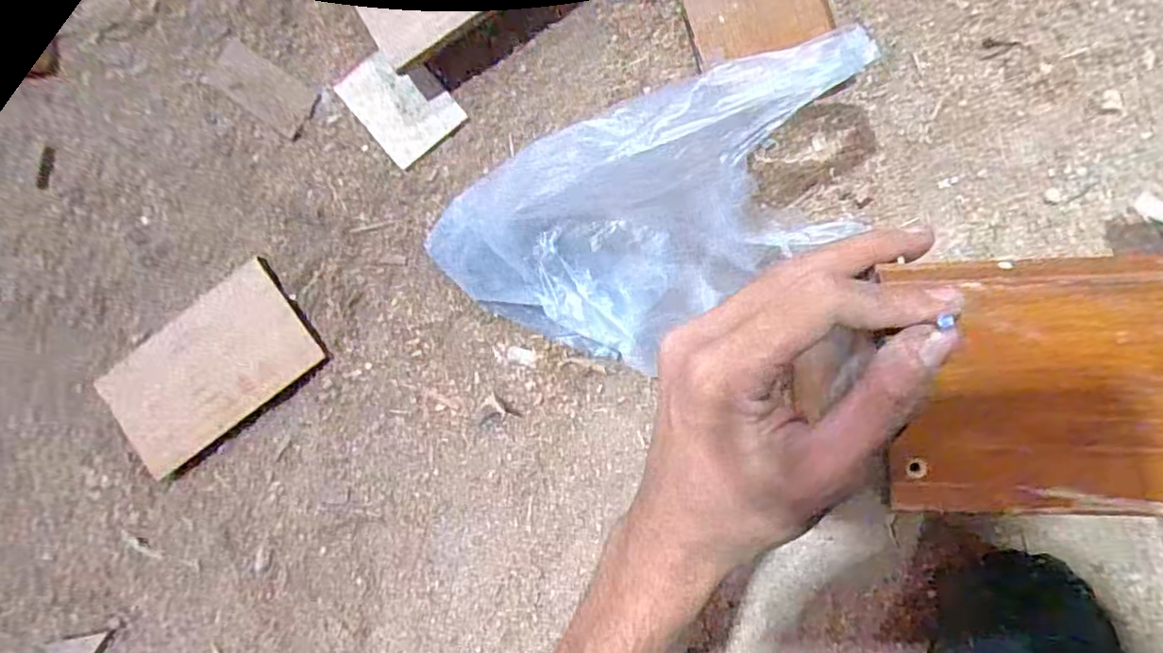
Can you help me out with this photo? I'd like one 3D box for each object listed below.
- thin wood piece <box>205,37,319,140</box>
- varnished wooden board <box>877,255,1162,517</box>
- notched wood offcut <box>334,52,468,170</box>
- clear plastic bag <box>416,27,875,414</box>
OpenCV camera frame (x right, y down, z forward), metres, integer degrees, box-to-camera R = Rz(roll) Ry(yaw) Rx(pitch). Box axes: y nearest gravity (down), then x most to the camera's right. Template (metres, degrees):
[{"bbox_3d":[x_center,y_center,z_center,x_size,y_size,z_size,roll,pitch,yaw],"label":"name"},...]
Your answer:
[{"bbox_3d":[-0.223,-0.166,0.432,0.087,0.012,0.037,34,96,6],"label":"thin wood piece"},{"bbox_3d":[0.178,0.019,0.208,0.137,0.014,0.085,-2,91,8],"label":"varnished wooden board"},{"bbox_3d":[-0.119,-0.150,0.412,0.058,0.005,0.074,-41,87,7],"label":"notched wood offcut"},{"bbox_3d":[0.029,-0.053,0.343,0.235,0.110,0.126,-18,90,8],"label":"clear plastic bag"}]

